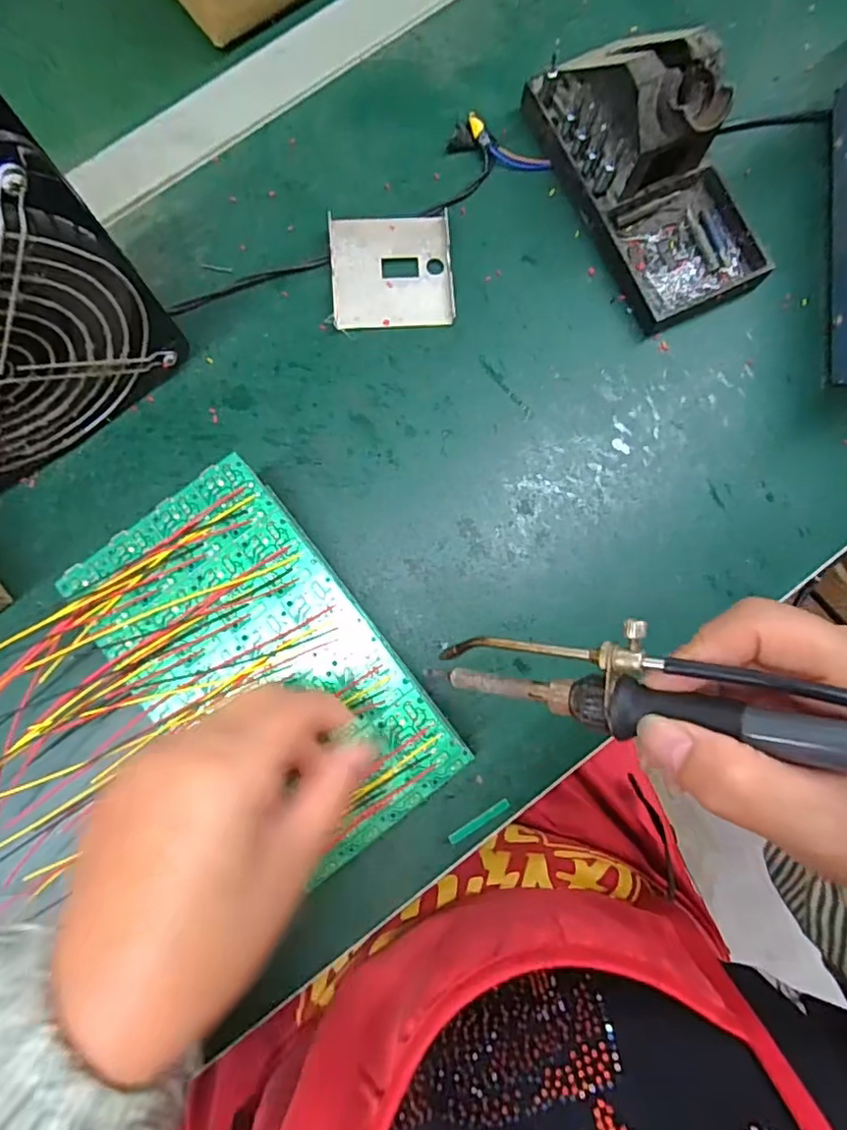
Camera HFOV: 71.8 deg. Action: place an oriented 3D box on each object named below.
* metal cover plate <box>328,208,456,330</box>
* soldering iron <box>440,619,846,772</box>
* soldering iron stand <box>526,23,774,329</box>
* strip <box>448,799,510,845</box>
[{"bbox_3d":[-0.018,-0.169,0.337,0.069,0.009,0.064,-4,82,-1],"label":"metal cover plate"},{"bbox_3d":[0.095,0.042,0.182,0.205,0.015,0.033,5,80,34],"label":"soldering iron"},{"bbox_3d":[0.127,-0.222,0.312,0.079,0.071,0.160,-27,82,-4],"label":"soldering iron stand"},{"bbox_3d":[0.029,0.133,0.301,0.036,0.004,0.005,-32,83,-5],"label":"strip"}]

